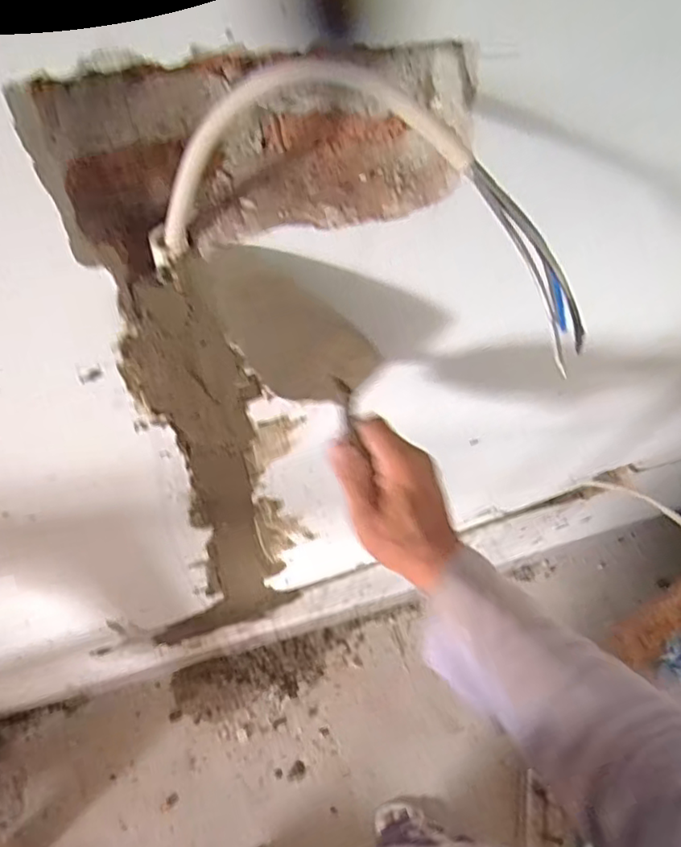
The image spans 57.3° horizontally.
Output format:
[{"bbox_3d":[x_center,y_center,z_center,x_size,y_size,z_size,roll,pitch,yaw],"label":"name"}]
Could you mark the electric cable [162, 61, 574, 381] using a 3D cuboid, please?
[{"bbox_3d":[0.036,-0.103,0.338,0.253,0.126,0.043,20,56,-11],"label":"electric cable"}]

